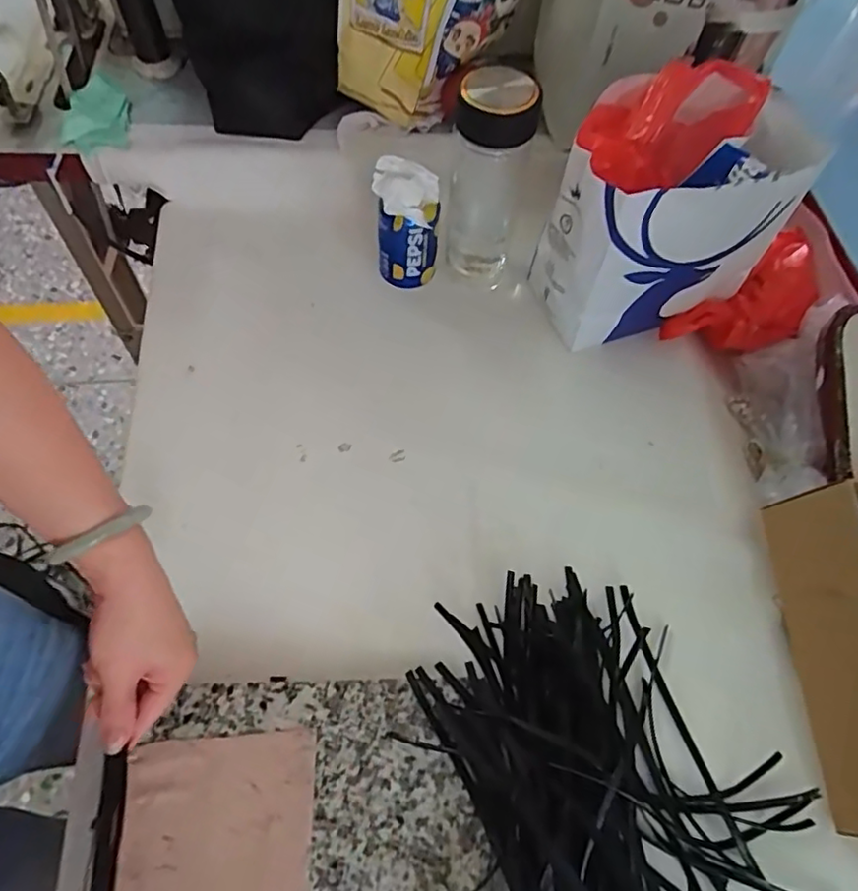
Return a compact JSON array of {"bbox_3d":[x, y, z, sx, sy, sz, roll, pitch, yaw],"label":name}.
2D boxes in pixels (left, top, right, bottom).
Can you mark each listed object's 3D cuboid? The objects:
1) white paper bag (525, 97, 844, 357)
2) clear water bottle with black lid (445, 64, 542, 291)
[{"bbox_3d":[0.235,-0.210,0.618,0.226,0.202,0.100,-7,62,-7],"label":"white paper bag"},{"bbox_3d":[0.059,-0.268,0.632,0.077,0.217,0.075,6,61,1],"label":"clear water bottle with black lid"}]

